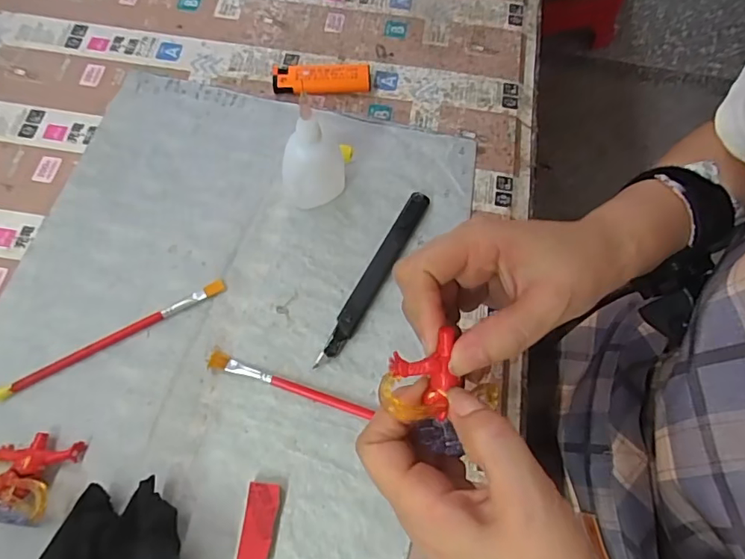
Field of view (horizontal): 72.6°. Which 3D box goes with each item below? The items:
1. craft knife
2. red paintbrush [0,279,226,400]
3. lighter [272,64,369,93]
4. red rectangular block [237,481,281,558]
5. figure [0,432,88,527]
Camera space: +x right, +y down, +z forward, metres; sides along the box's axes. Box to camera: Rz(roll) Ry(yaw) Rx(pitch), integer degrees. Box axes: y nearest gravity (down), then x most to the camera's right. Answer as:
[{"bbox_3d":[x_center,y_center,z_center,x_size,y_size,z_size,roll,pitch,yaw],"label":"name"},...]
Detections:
[{"bbox_3d":[0.002,-0.003,0.356,0.014,0.011,0.144,27,69,9],"label":"craft knife"},{"bbox_3d":[-0.171,0.038,0.337,0.153,0.005,0.009,-28,71,-13],"label":"red paintbrush"},{"bbox_3d":[-0.043,-0.168,0.425,0.080,0.016,0.021,-3,67,-3],"label":"lighter"},{"bbox_3d":[-0.066,0.141,0.294,0.019,0.007,0.043,8,67,2],"label":"red rectangular block"},{"bbox_3d":[-0.207,0.112,0.292,0.056,0.026,0.047,11,67,3],"label":"figure"}]

